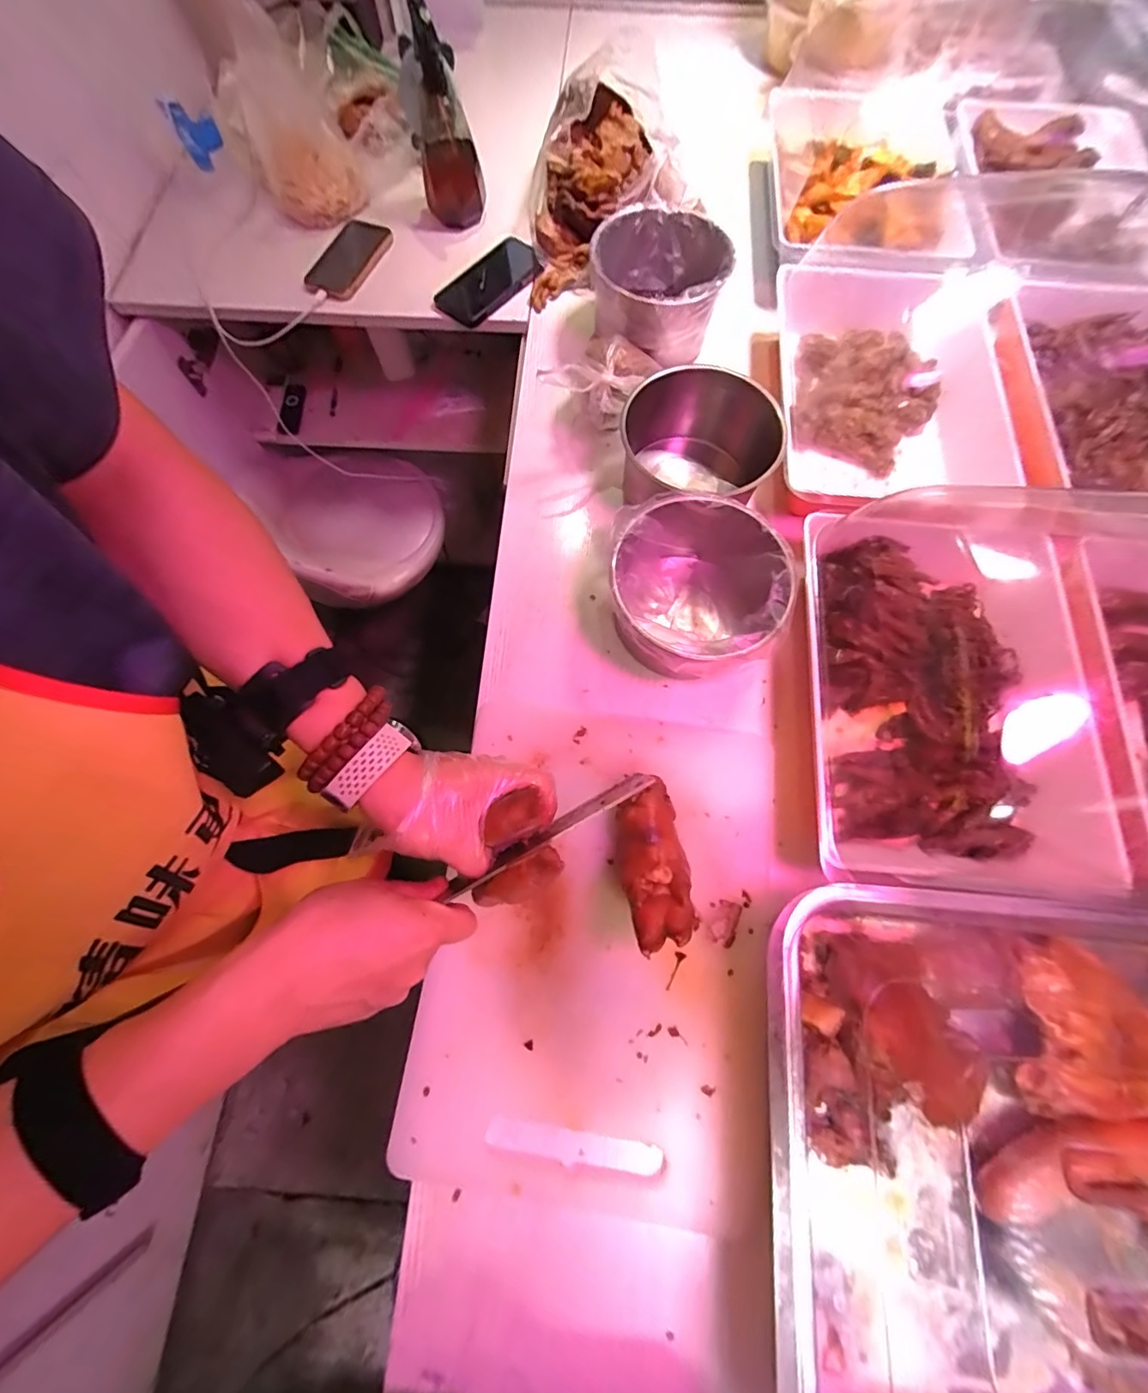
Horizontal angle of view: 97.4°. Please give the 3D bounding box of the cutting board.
[{"bbox_3d":[0.037,0.214,0.451,0.317,0.012,0.404,7,73,4],"label":"cutting board"}]

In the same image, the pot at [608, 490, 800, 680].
[{"bbox_3d":[0.122,-0.104,0.515,0.167,0.093,0.172,0,72,2],"label":"pot"}]

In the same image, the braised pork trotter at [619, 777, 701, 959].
[{"bbox_3d":[0.067,0.140,0.419,0.054,0.037,0.132,-2,48,1],"label":"braised pork trotter"}]

